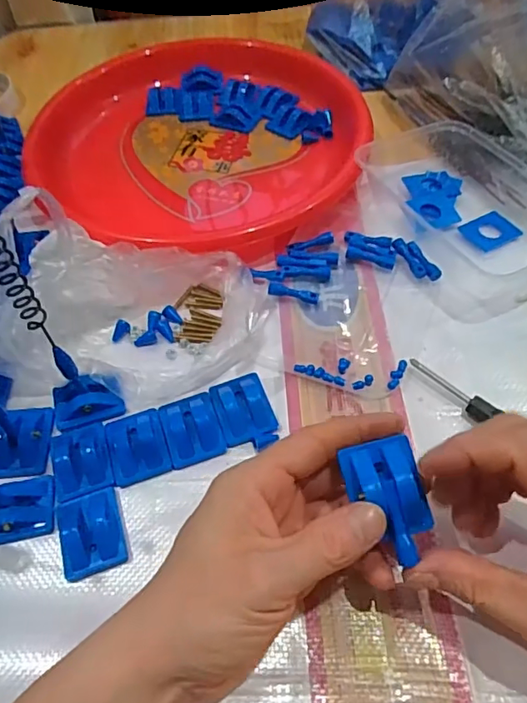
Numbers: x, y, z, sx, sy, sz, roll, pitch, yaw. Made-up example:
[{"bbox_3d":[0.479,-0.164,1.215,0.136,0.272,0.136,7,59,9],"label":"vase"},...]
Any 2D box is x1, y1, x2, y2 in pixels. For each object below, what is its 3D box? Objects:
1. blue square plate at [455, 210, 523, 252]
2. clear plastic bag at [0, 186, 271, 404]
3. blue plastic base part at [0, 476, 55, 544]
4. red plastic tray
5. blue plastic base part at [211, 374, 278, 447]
[{"bbox_3d":[0.178,-0.094,0.410,0.037,0.004,0.031,-28,64,-7],"label":"blue square plate"},{"bbox_3d":[-0.094,-0.035,0.345,0.184,0.073,0.119,5,56,7],"label":"clear plastic bag"},{"bbox_3d":[-0.143,0.091,0.299,0.044,0.013,0.035,-16,56,-7],"label":"blue plastic base part"},{"bbox_3d":[-0.056,-0.215,0.488,0.294,0.037,0.325,-1,55,3],"label":"red plastic tray"},{"bbox_3d":[-0.013,0.035,0.332,0.033,0.013,0.045,-17,56,-8],"label":"blue plastic base part"}]

